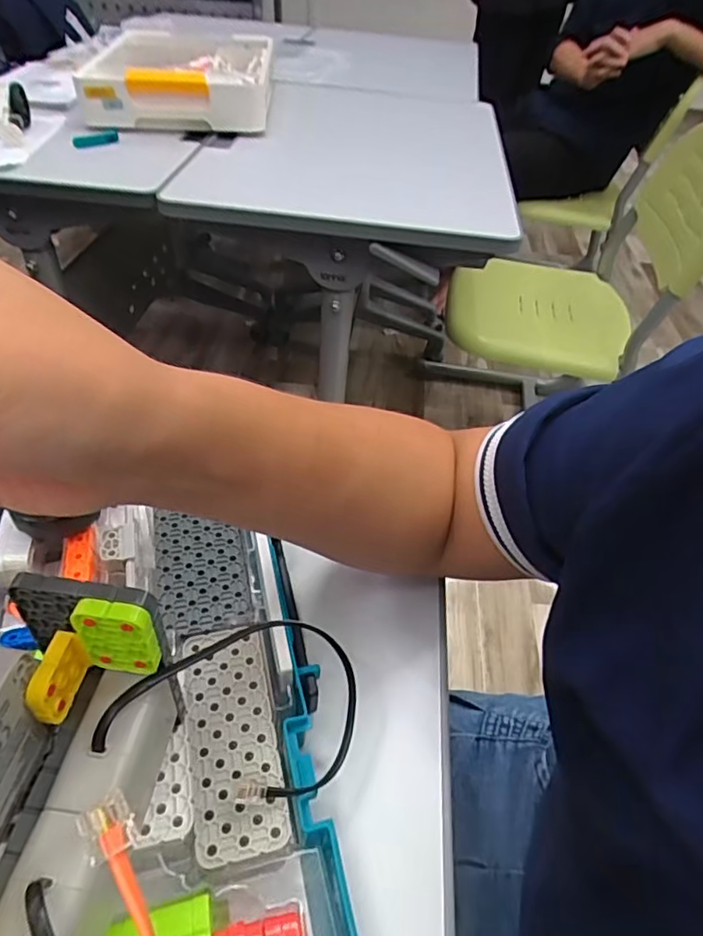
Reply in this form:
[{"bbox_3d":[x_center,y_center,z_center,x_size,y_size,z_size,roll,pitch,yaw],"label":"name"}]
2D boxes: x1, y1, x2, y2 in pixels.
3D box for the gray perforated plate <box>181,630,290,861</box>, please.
[{"bbox_3d":[-0.056,0.119,0.263,0.036,0.004,0.101,-9,47,-13],"label":"gray perforated plate"}]

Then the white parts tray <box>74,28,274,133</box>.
[{"bbox_3d":[-0.300,-0.707,1.040,0.291,0.083,0.390,0,45,-5],"label":"white parts tray"}]

